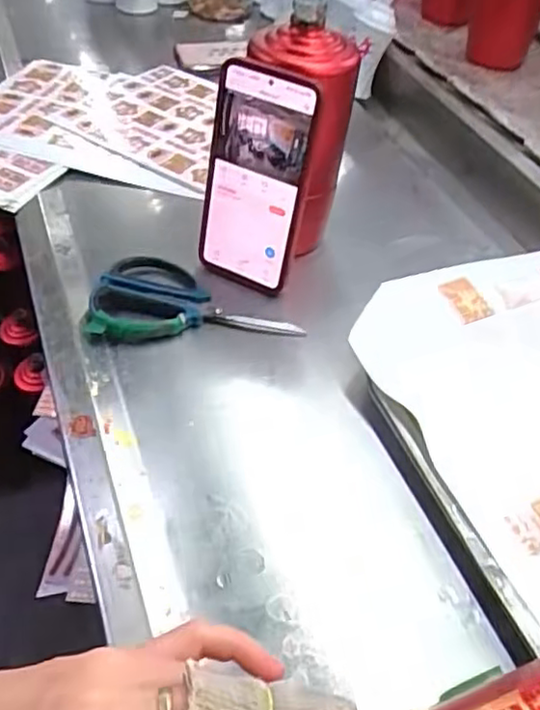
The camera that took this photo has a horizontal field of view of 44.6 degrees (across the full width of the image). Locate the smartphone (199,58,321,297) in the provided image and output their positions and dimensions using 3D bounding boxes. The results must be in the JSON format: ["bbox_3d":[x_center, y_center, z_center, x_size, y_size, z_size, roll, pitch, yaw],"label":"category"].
[{"bbox_3d":[-0.014,-0.131,0.505,0.079,0.165,0.013,23,35,18],"label":"smartphone"}]

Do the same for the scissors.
[{"bbox_3d":[-0.063,-0.045,0.527,0.159,0.020,0.088,-6,48,-9],"label":"scissors"}]

